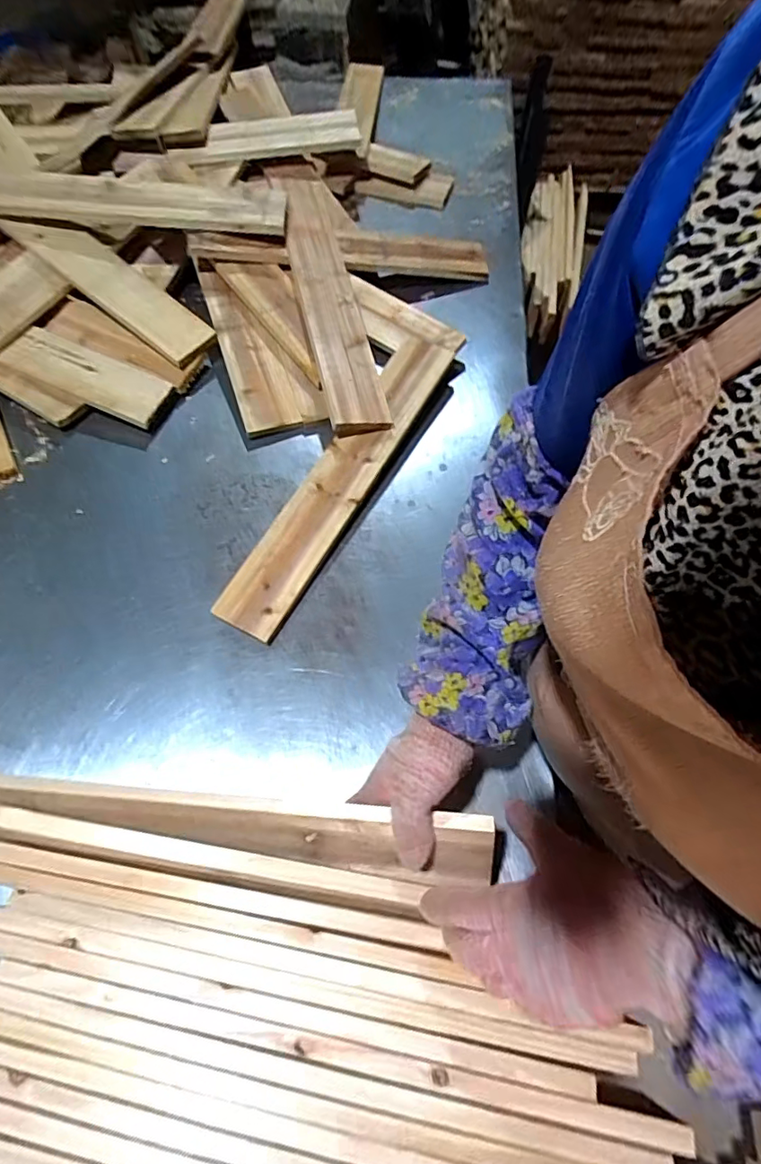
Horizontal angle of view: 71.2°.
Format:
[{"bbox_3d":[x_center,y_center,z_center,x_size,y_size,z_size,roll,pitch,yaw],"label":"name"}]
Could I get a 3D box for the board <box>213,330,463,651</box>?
[{"bbox_3d":[-0.035,-0.162,0.702,0.080,0.017,0.514,27,67,9],"label":"board"}]

